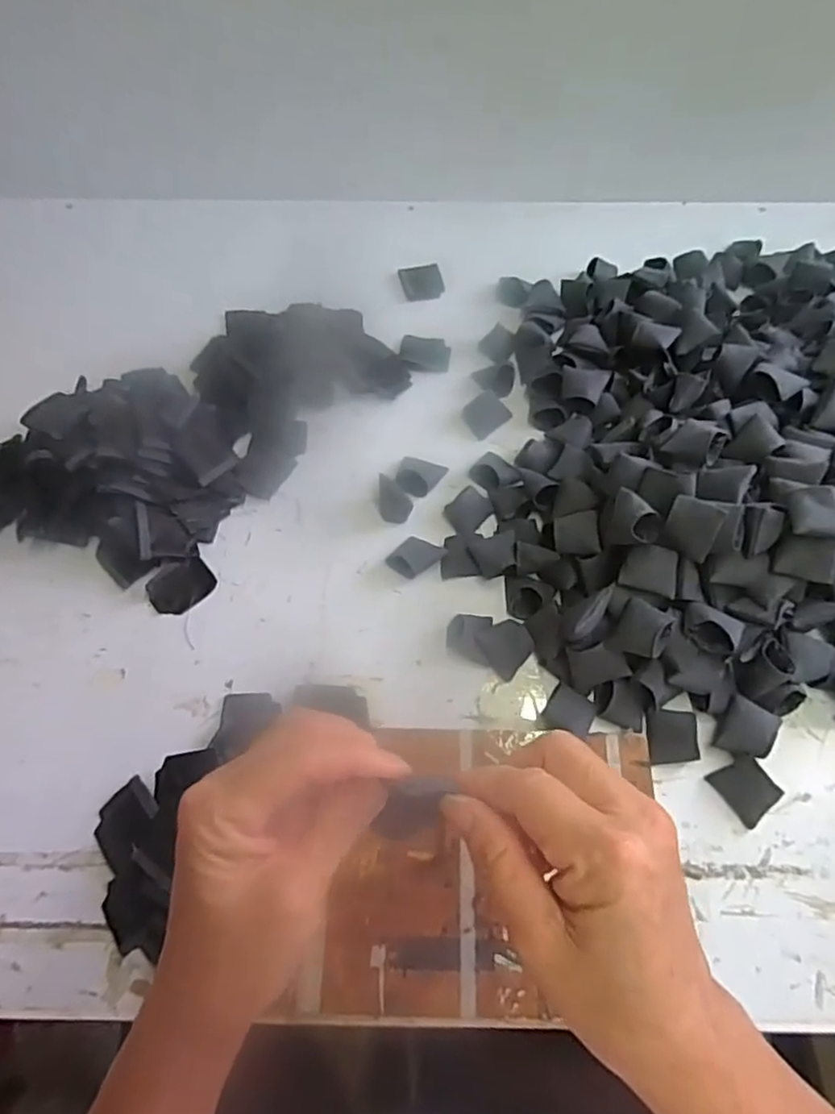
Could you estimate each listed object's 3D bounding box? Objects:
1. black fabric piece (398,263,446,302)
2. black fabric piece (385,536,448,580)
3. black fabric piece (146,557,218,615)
[{"bbox_3d":[0.006,-0.321,0.756,0.049,0.004,0.062,-11,61,-4],"label":"black fabric piece"},{"bbox_3d":[-0.002,-0.001,0.556,0.038,0.013,0.040,40,69,21],"label":"black fabric piece"},{"bbox_3d":[-0.204,0.026,0.556,0.054,0.004,0.046,-39,74,-15],"label":"black fabric piece"}]

